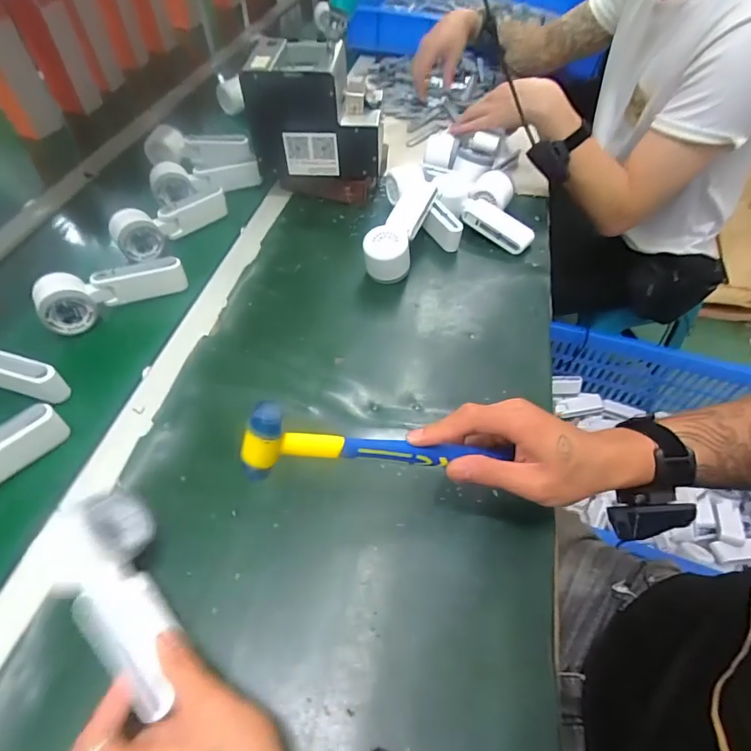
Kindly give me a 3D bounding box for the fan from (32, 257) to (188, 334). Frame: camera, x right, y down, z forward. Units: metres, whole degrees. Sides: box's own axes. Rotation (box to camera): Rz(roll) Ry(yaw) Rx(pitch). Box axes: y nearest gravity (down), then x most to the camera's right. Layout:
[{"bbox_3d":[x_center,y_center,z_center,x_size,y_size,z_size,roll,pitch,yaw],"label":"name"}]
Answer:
[{"bbox_3d":[-0.319,-0.109,0.566,0.166,0.047,0.051,-27,57,-19],"label":"fan"}]

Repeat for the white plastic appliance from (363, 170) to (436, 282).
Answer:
[{"bbox_3d":[0.036,-0.208,0.641,0.065,0.059,0.204,15,54,11],"label":"white plastic appliance"}]

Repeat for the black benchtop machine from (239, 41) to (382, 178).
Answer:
[{"bbox_3d":[-0.087,-0.377,0.669,0.175,0.142,0.131,-2,52,-2],"label":"black benchtop machine"}]

